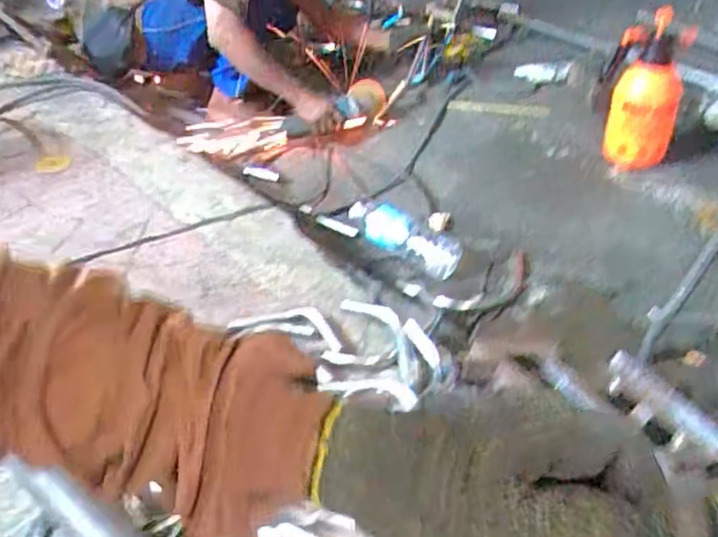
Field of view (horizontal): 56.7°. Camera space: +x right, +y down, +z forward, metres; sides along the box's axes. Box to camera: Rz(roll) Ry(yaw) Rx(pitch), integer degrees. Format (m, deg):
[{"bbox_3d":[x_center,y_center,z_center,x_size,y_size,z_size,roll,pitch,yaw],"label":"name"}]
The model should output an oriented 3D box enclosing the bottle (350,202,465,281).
[{"bbox_3d":[0.082,-0.072,1.399,0.086,0.081,0.287,-28,45,-31],"label":"bottle"}]

